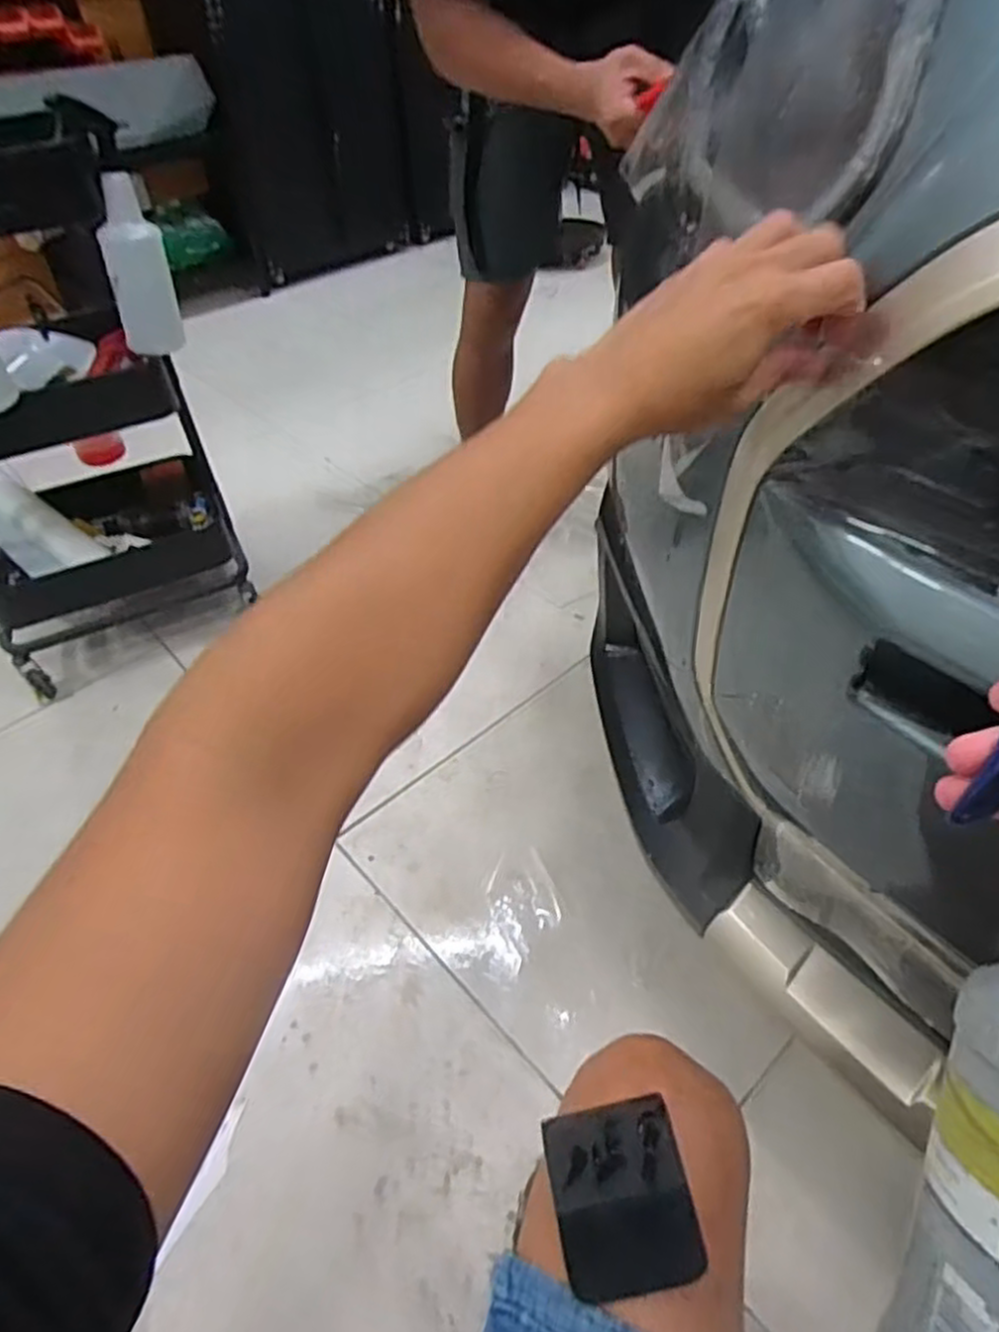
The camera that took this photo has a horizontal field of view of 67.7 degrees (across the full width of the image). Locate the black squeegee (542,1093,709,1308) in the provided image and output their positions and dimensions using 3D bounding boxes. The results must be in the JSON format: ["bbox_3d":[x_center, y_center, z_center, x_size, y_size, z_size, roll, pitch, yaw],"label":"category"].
[{"bbox_3d":[0.059,0.255,0.358,0.064,0.005,0.074,-16,55,2],"label":"black squeegee"}]

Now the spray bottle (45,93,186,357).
[{"bbox_3d":[-0.530,-0.605,1.057,0.084,0.300,0.071,-6,45,0],"label":"spray bottle"}]

